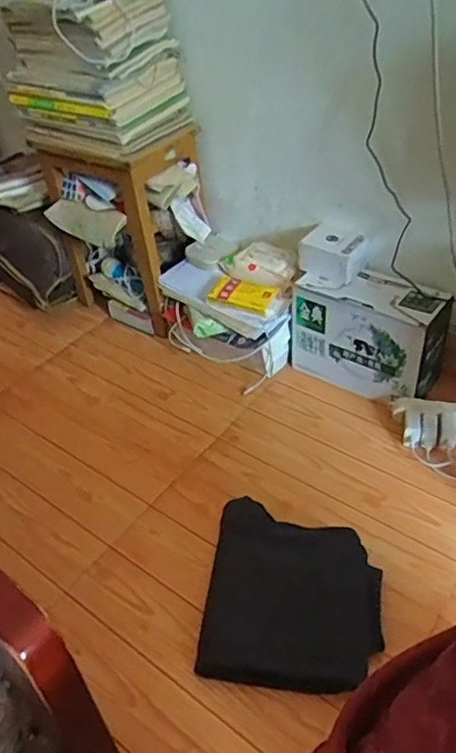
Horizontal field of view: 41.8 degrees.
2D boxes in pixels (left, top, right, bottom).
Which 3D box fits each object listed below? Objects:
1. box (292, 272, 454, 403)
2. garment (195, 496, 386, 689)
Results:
[{"bbox_3d":[0.289,-0.081,1.224,0.296,0.222,0.138,22,49,29],"label":"box"},{"bbox_3d":[0.102,0.323,0.913,0.255,0.043,0.281,2,42,10],"label":"garment"}]

